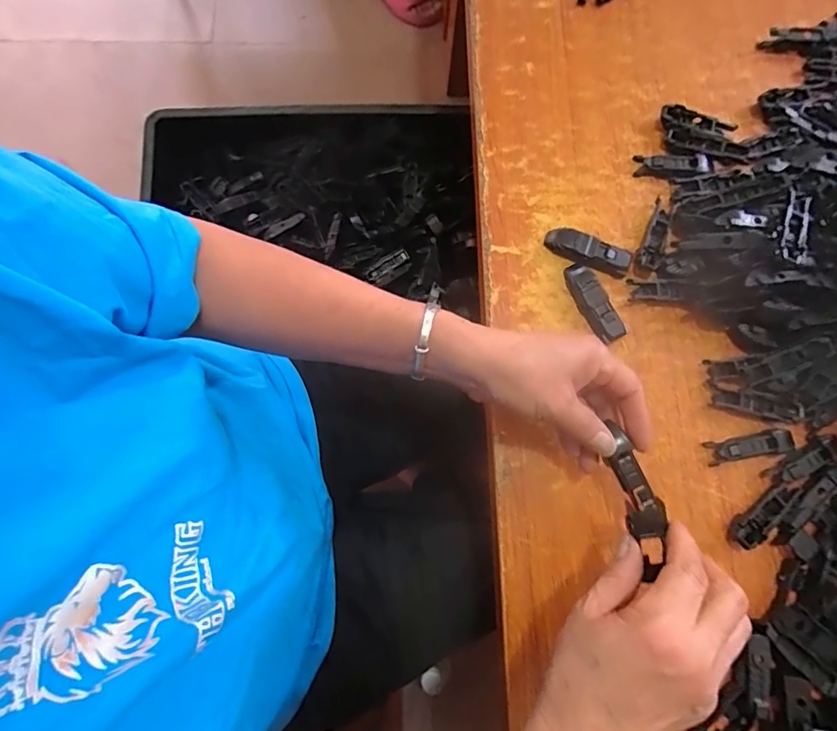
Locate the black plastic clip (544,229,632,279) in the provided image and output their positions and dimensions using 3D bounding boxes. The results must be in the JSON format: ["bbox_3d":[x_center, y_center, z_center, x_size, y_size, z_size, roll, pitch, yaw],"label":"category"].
[{"bbox_3d":[0.145,-0.098,0.420,0.073,0.014,0.025,22,79,2],"label":"black plastic clip"}]

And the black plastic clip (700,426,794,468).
[{"bbox_3d":[0.271,0.065,0.397,0.068,0.012,0.020,-10,80,-4],"label":"black plastic clip"}]

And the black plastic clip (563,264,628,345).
[{"bbox_3d":[0.147,-0.053,0.412,0.025,0.016,0.072,-25,81,-6],"label":"black plastic clip"}]

